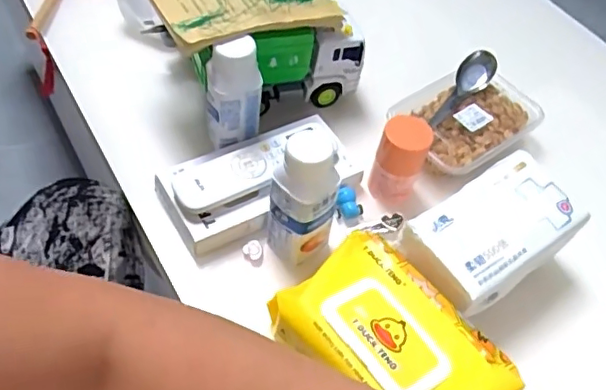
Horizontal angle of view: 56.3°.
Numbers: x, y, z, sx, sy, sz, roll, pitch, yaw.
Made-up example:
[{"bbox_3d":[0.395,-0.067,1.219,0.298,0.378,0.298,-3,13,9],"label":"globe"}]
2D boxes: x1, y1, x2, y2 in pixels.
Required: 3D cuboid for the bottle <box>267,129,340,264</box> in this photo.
[{"bbox_3d":[0.001,0.006,0.492,0.049,0.127,0.043,-25,60,-24],"label":"bottle"}]

